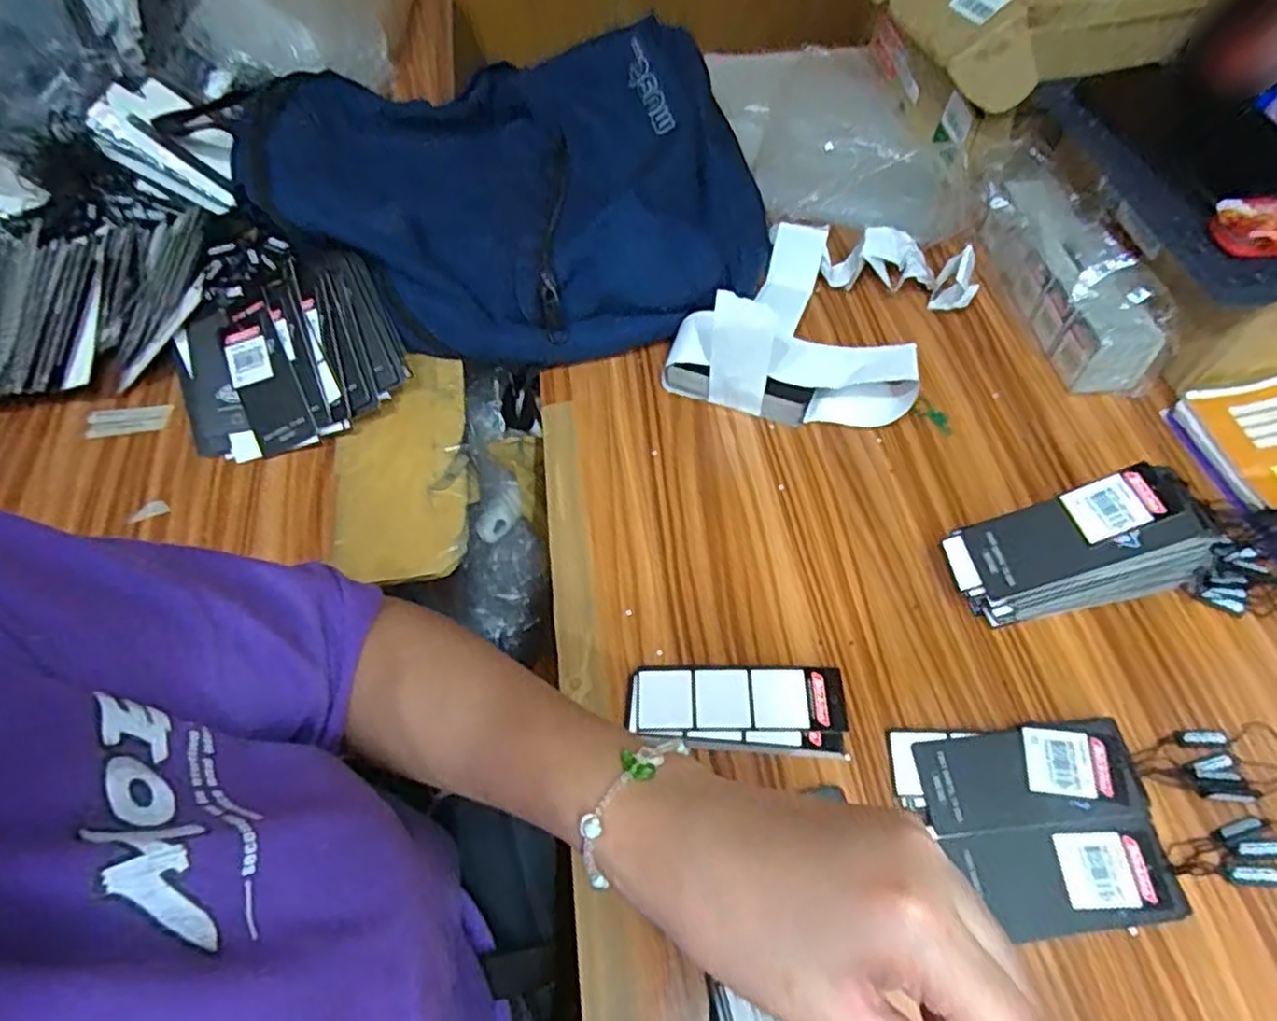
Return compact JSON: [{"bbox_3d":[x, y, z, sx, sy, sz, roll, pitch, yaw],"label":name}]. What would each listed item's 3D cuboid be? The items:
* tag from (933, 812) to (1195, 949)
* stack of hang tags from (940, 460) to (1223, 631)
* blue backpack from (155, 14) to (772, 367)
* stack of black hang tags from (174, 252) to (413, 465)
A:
[{"bbox_3d":[0.222,0.189,0.367,0.102,0.005,0.048,-10,61,3],"label":"tag"},{"bbox_3d":[0.260,0.024,0.429,0.136,0.086,0.058,-9,57,-3],"label":"stack of hang tags"},{"bbox_3d":[-0.117,-0.279,0.619,0.438,0.116,0.303,2,57,4],"label":"blue backpack"},{"bbox_3d":[-0.271,-0.119,0.552,0.165,0.069,0.135,-22,59,-11],"label":"stack of black hang tags"}]

